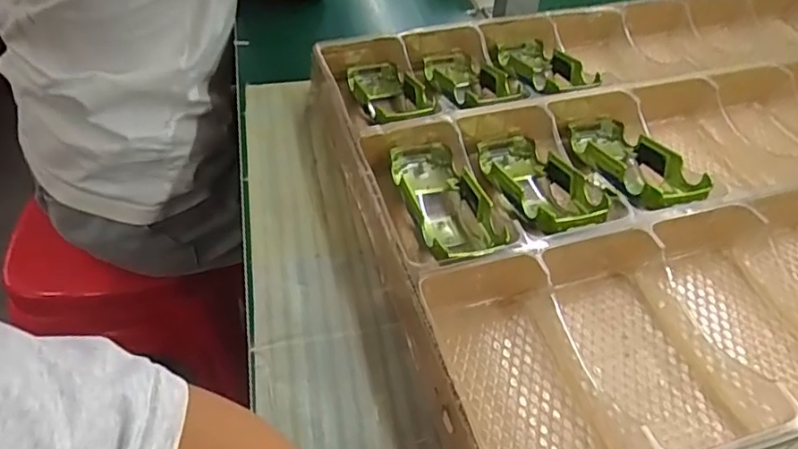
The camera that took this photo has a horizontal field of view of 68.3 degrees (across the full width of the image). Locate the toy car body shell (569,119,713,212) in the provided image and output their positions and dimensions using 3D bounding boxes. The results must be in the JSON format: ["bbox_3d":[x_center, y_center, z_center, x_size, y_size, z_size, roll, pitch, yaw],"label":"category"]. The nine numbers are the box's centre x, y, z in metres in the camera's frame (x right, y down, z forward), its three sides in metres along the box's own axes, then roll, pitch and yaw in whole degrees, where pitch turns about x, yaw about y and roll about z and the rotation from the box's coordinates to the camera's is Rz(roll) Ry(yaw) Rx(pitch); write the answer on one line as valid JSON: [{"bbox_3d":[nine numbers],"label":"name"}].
[{"bbox_3d":[0.186,-0.042,0.469,0.069,0.038,0.139,-5,31,-4],"label":"toy car body shell"}]

